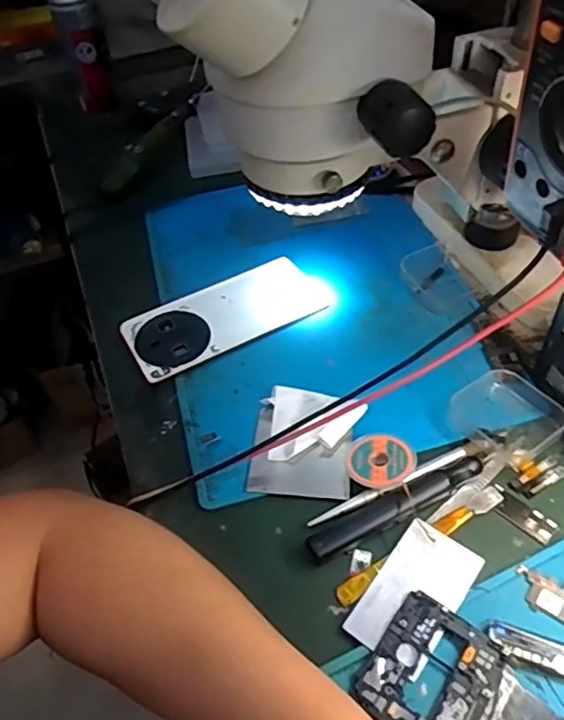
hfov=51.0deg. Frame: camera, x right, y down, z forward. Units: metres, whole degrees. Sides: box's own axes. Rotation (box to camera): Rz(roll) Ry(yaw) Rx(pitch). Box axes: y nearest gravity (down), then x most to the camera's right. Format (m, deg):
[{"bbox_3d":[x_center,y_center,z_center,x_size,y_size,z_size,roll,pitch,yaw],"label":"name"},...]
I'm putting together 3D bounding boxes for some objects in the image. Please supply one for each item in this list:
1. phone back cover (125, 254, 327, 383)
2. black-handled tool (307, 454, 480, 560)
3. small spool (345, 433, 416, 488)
[{"bbox_3d":[-0.046,-0.039,0.492,0.164,0.007,0.075,-25,51,-15],"label":"phone back cover"},{"bbox_3d":[0.070,0.089,0.366,0.121,0.011,0.017,-24,51,-14],"label":"black-handled tool"},{"bbox_3d":[0.063,0.065,0.384,0.043,0.011,0.039,-13,49,-4],"label":"small spool"}]

